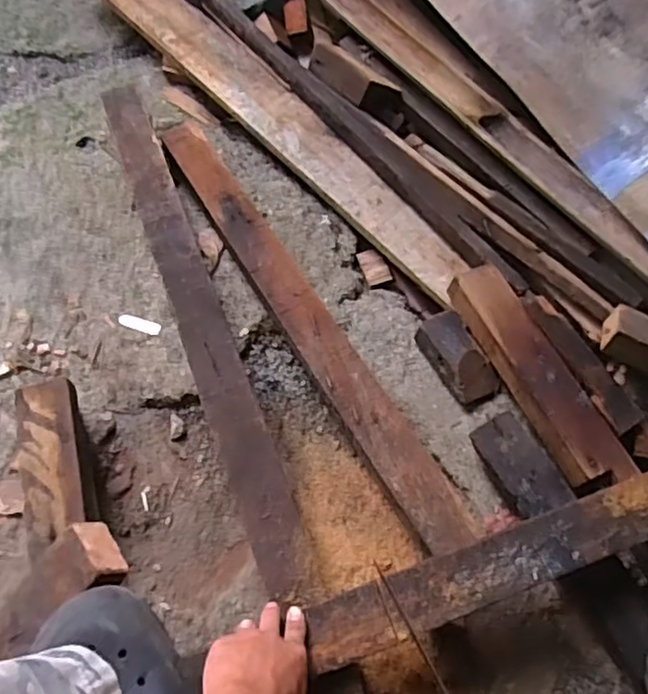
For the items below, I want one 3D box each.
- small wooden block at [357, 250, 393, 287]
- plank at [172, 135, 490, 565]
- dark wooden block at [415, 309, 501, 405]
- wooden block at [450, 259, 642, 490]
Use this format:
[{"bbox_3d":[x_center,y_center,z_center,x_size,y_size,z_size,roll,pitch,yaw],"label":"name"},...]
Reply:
[{"bbox_3d":[0.072,-0.115,0.929,0.034,0.014,0.056,-19,63,-9],"label":"small wooden block"},{"bbox_3d":[-0.038,-0.046,0.853,0.066,0.053,0.706,-29,68,-13],"label":"plank"},{"bbox_3d":[0.170,0.011,0.825,0.061,0.050,0.119,-26,67,-12],"label":"dark wooden block"},{"bbox_3d":[0.256,0.030,0.780,0.070,0.043,0.295,-25,67,-11],"label":"wooden block"}]

